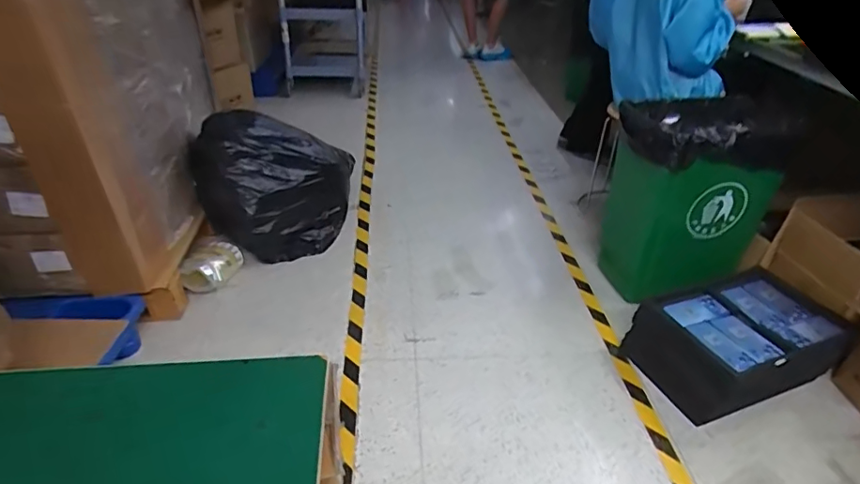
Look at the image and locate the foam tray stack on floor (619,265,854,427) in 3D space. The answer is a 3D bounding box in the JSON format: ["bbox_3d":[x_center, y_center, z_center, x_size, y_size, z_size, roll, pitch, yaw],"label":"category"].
[{"bbox_3d":[0.828,0.265,1.412,0.476,0.203,0.319,-12,35,-20],"label":"foam tray stack on floor"}]

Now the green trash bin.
[{"bbox_3d":[0.756,-0.109,1.586,0.423,0.558,0.332,-13,36,-21],"label":"green trash bin"}]

